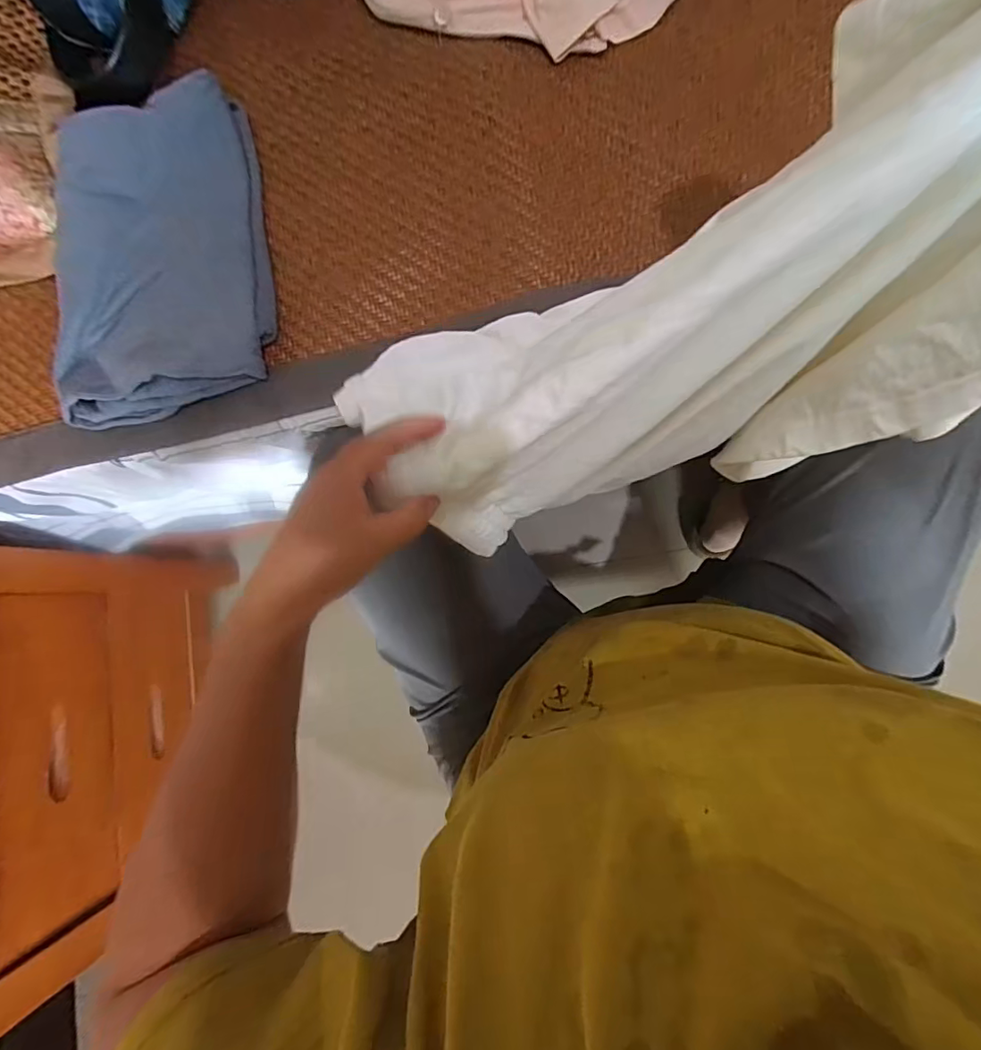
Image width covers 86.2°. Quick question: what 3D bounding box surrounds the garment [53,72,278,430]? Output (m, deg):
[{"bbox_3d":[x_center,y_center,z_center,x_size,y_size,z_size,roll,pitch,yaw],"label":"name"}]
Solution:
[{"bbox_3d":[-0.277,-0.222,0.437,0.173,0.039,0.249,-9,82,7],"label":"garment"}]

